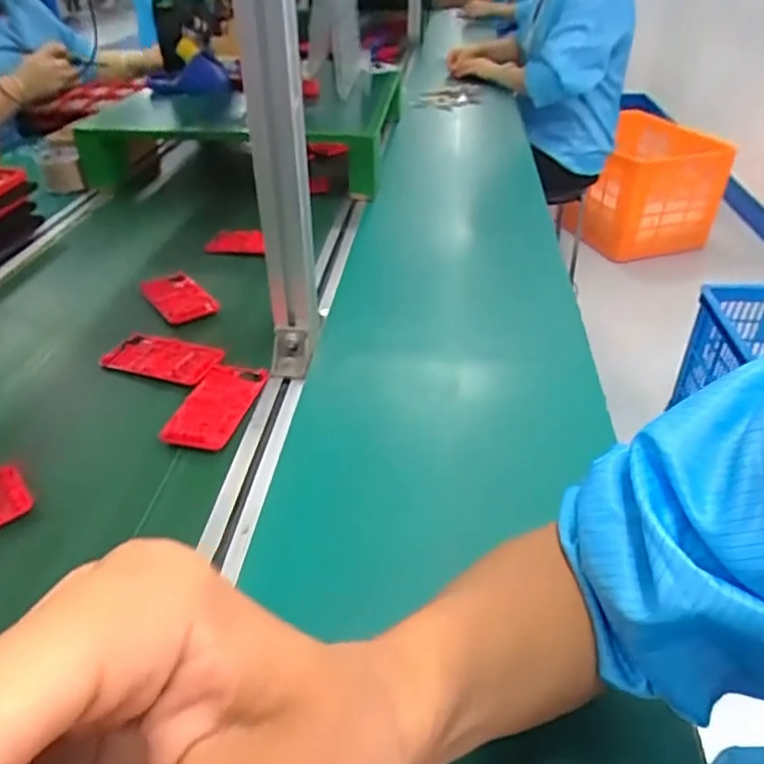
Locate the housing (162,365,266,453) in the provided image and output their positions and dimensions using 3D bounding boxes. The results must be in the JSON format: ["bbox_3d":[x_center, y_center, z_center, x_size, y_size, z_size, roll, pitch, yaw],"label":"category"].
[{"bbox_3d":[-0.158,0.017,0.581,0.060,0.007,0.119,7,39,10],"label":"housing"}]

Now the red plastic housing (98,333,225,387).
[{"bbox_3d":[-0.231,-0.027,0.643,0.118,0.007,0.059,12,44,16],"label":"red plastic housing"}]

